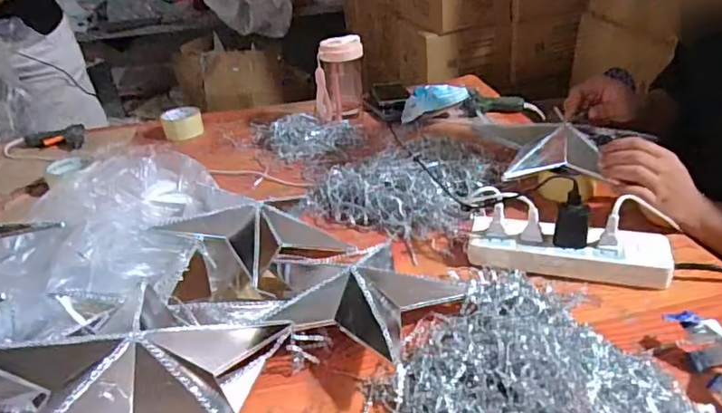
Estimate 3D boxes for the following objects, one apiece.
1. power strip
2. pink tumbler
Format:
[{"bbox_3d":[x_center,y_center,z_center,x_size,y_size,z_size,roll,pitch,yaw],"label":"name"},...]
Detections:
[{"bbox_3d":[0.245,0.052,0.636,0.226,0.047,0.075,6,30,16],"label":"power strip"},{"bbox_3d":[-0.041,-0.260,1.079,0.088,0.145,0.099,-1,30,7],"label":"pink tumbler"}]

